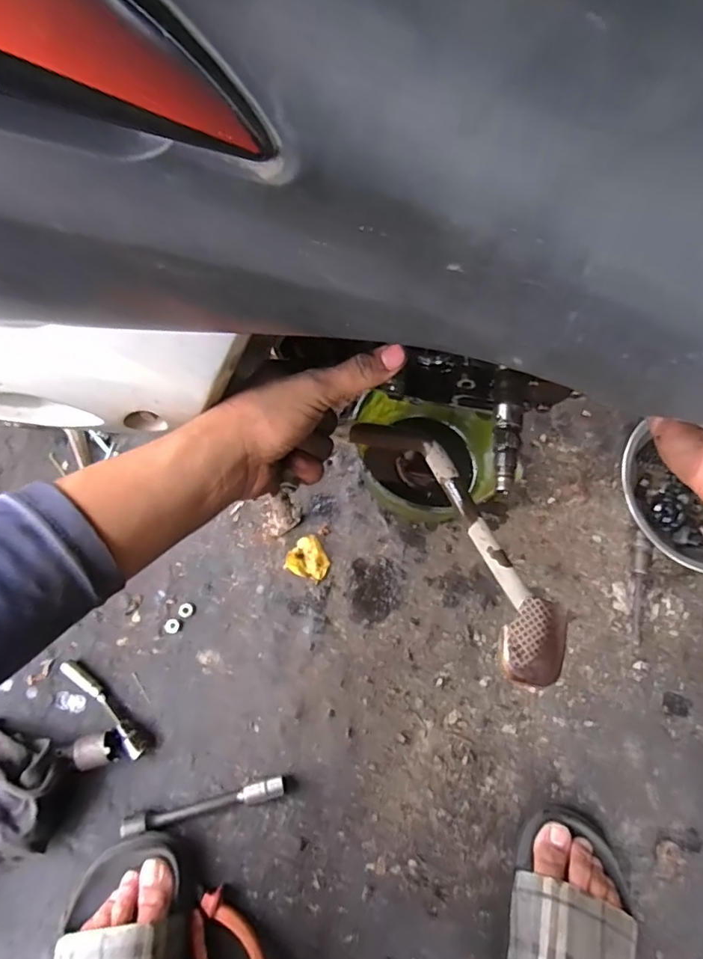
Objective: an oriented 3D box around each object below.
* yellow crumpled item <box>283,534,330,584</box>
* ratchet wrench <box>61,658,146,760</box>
[{"bbox_3d":[-0.048,0.092,0.606,0.047,0.013,0.048,25,71,6],"label":"yellow crumpled item"},{"bbox_3d":[-0.258,0.237,0.540,0.018,0.021,0.126,-42,78,-15],"label":"ratchet wrench"}]

